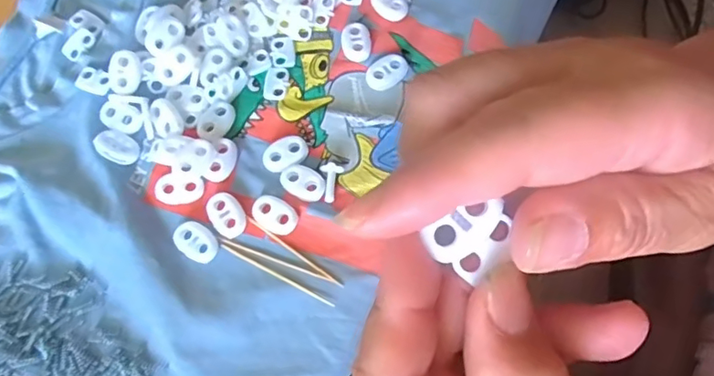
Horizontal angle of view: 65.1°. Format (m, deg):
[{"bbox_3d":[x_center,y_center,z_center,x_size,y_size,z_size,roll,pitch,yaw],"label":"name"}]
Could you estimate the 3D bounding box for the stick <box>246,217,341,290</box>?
[{"bbox_3d":[-0.029,0.029,0.259,0.056,0.004,0.004,34,74,11],"label":"stick"}]

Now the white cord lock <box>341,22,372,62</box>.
[{"bbox_3d":[-0.001,-0.077,0.293,0.015,0.004,0.022,-6,71,-2],"label":"white cord lock"}]

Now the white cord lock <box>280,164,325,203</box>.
[{"bbox_3d":[-0.026,-0.003,0.267,0.022,0.004,0.015,24,72,8],"label":"white cord lock"}]

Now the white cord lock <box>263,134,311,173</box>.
[{"bbox_3d":[-0.035,-0.017,0.274,0.023,0.004,0.016,-23,72,-8],"label":"white cord lock"}]

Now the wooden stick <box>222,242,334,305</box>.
[{"bbox_3d":[-0.037,0.040,0.256,0.059,0.004,0.004,27,73,9],"label":"wooden stick"}]

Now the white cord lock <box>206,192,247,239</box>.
[{"bbox_3d":[-0.062,0.012,0.264,0.015,0.004,0.023,-36,74,-12],"label":"white cord lock"}]

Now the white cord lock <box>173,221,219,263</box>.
[{"bbox_3d":[-0.075,0.024,0.259,0.022,0.004,0.015,31,73,10],"label":"white cord lock"}]

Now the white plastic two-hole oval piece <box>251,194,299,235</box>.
[{"bbox_3d":[-0.039,0.013,0.264,0.022,0.004,0.015,25,72,9],"label":"white plastic two-hole oval piece"}]

